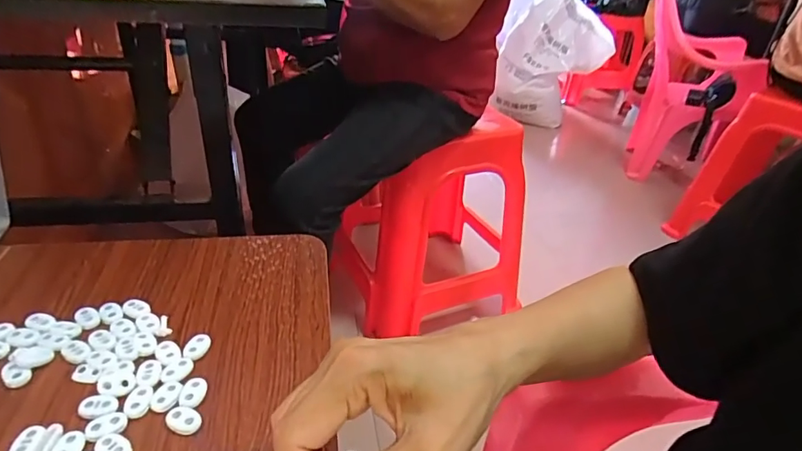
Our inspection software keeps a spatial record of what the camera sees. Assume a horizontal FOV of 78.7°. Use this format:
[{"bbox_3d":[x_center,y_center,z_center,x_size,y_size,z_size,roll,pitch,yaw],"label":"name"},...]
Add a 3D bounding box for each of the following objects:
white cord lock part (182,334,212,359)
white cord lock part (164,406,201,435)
[{"bbox_3d":[-0.150,0.089,0.358,0.016,0.006,0.023,8,32,4],"label":"white cord lock part"},{"bbox_3d":[-0.138,0.123,0.309,0.024,0.006,0.015,18,34,19],"label":"white cord lock part"}]

